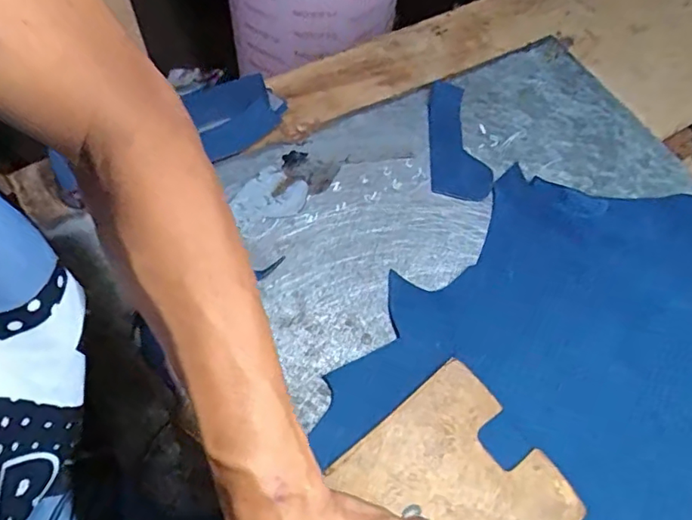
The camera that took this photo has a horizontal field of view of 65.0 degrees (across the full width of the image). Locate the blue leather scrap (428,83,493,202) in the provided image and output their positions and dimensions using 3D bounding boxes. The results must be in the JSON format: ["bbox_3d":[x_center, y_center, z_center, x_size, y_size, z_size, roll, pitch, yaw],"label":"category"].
[{"bbox_3d":[0.120,-0.127,0.579,0.060,0.005,0.142,3,69,-6],"label":"blue leather scrap"}]

